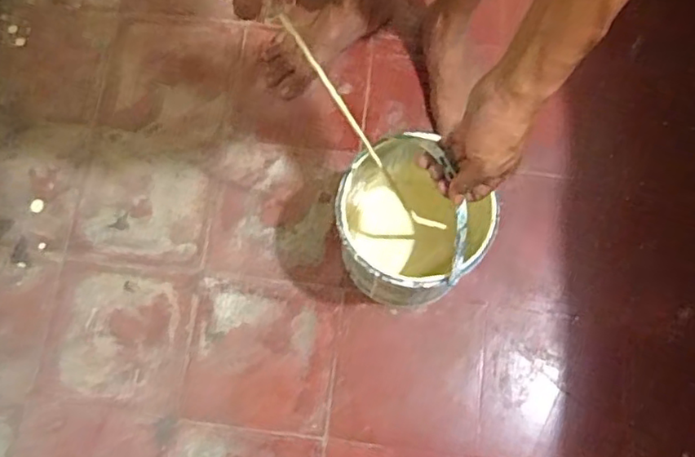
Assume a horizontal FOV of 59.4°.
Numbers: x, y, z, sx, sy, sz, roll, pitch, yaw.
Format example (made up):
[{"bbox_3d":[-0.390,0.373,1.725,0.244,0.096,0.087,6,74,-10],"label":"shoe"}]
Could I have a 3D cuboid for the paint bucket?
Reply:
[{"bbox_3d":[0.072,-0.011,0.717,0.163,0.263,0.176,0,77,0],"label":"paint bucket"}]

